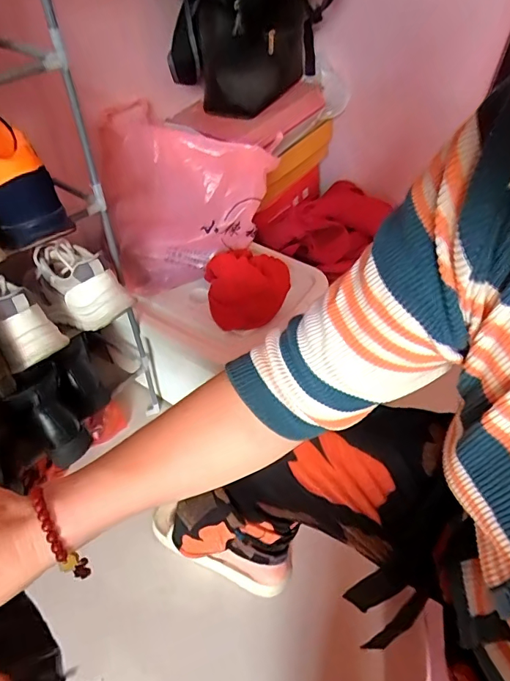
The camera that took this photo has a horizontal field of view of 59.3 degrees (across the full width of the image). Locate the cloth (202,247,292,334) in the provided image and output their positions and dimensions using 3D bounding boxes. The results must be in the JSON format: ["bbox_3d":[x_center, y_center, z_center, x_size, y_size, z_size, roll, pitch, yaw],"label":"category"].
[{"bbox_3d":[-0.013,-0.101,0.827,0.153,0.097,0.152,0,44,-3],"label":"cloth"}]

